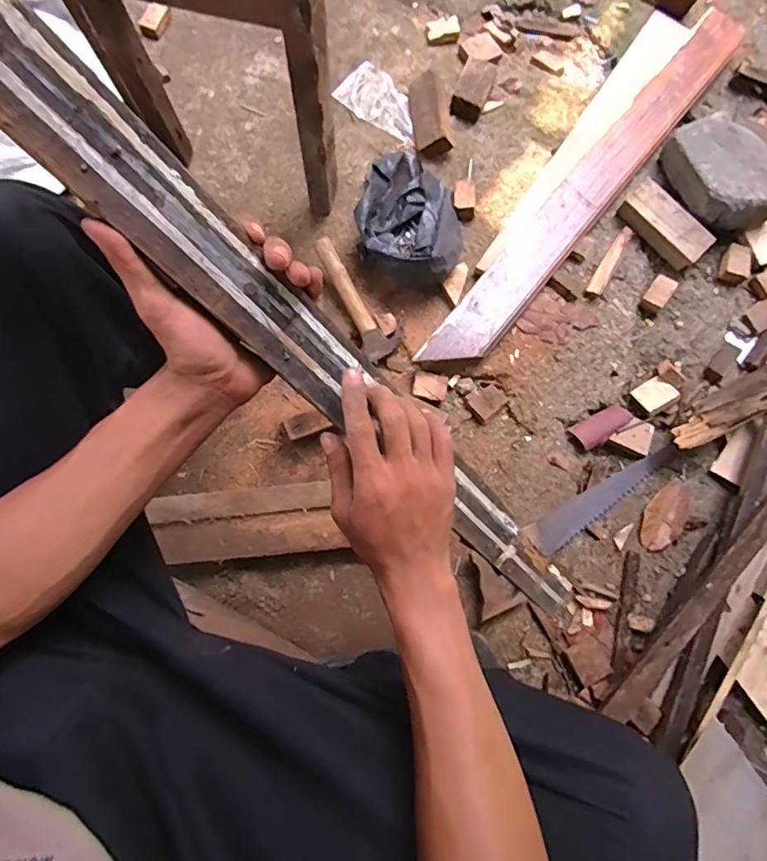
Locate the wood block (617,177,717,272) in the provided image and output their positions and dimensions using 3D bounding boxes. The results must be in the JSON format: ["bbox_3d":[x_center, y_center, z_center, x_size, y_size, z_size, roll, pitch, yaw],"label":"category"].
[{"bbox_3d":[0.483,-0.353,0.900,0.073,0.038,0.162,-42,81,-7],"label":"wood block"}]

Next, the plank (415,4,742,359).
[{"bbox_3d":[0.361,-0.419,0.916,0.087,0.036,0.845,40,83,-1],"label":"plank"}]

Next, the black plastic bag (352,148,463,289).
[{"bbox_3d":[0.051,-0.342,0.873,0.179,0.088,0.211,22,80,4],"label":"black plastic bag"}]

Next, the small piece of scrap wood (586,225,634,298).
[{"bbox_3d":[0.388,-0.290,0.901,0.026,0.019,0.144,30,81,6],"label":"small piece of scrap wood"}]

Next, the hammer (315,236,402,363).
[{"bbox_3d":[-0.045,-0.218,0.866,0.065,0.030,0.213,-31,93,-5],"label":"hammer"}]

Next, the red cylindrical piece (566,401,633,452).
[{"bbox_3d":[0.356,-0.010,0.852,0.102,0.015,0.044,-30,80,-5],"label":"red cylindrical piece"}]

